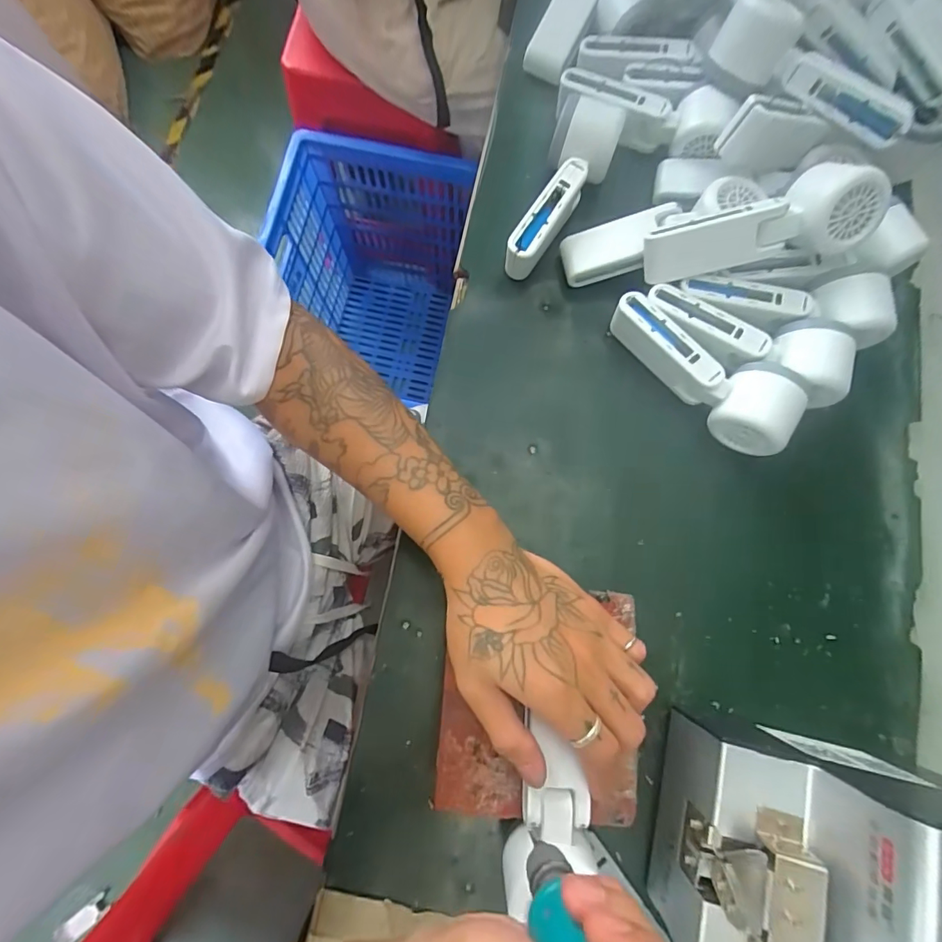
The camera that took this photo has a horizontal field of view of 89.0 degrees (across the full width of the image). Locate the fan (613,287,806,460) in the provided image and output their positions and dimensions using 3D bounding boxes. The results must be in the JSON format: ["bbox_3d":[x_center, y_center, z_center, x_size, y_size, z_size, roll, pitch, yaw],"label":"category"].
[{"bbox_3d":[0.180,-0.077,0.380,0.160,0.049,0.054,36,79,7],"label":"fan"}]

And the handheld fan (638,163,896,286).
[{"bbox_3d":[0.221,-0.187,0.371,0.164,0.055,0.037,-10,38,14],"label":"handheld fan"}]

